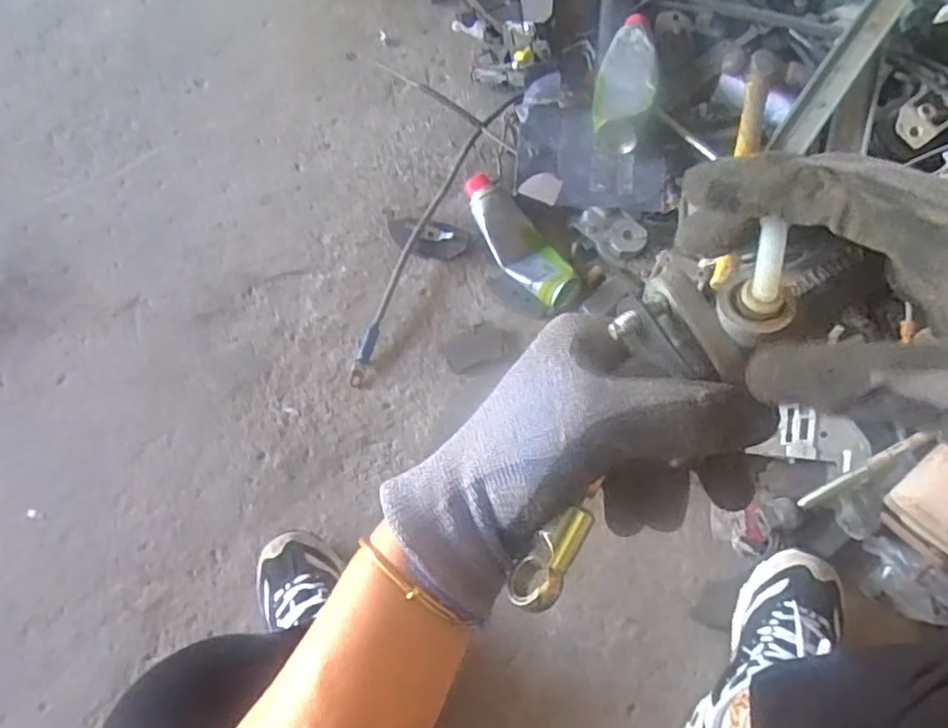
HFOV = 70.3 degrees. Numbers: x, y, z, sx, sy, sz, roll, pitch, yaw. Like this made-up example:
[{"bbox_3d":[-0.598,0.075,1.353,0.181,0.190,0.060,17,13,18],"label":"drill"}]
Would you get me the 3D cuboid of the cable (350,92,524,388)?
[{"bbox_3d":[-0.057,-0.174,0.882,0.055,0.046,0.447,26,73,7],"label":"cable"}]

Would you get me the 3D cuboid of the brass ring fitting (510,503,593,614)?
[{"bbox_3d":[0.027,0.066,0.231,0.016,0.006,0.038,25,77,9],"label":"brass ring fitting"}]

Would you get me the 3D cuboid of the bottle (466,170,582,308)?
[{"bbox_3d":[0.056,-0.155,0.874,0.071,0.043,0.209,-32,76,-7],"label":"bottle"}]

